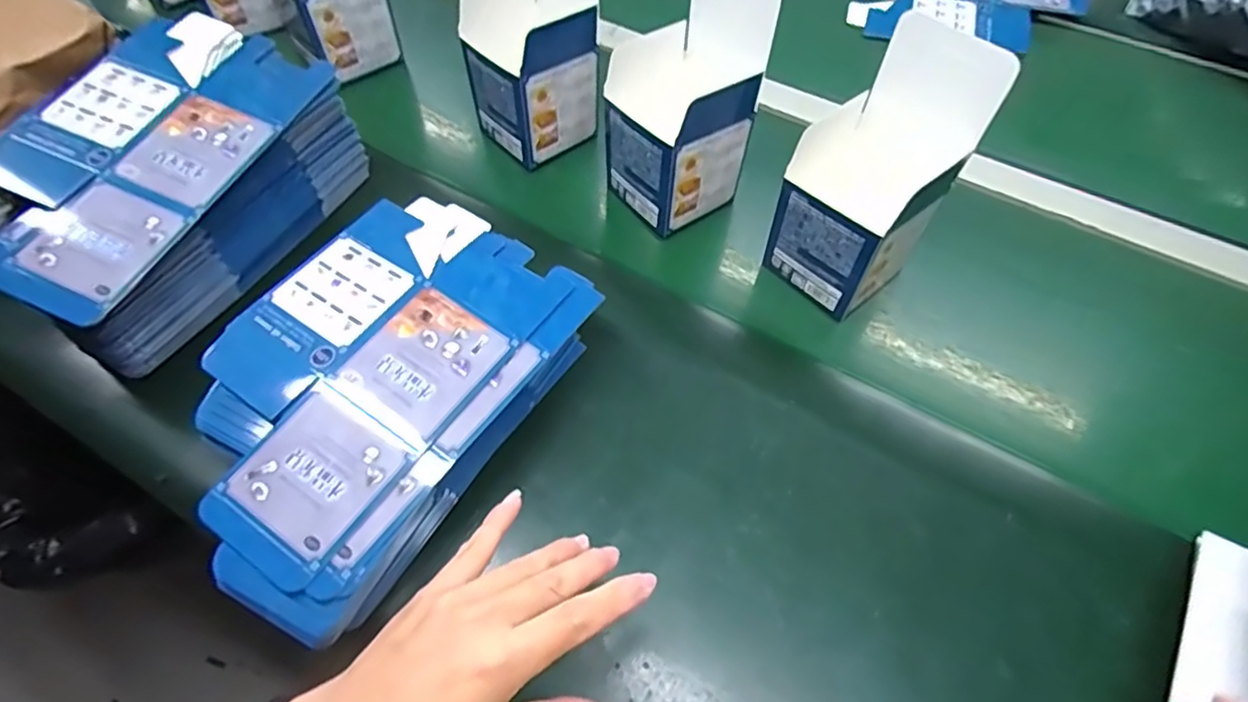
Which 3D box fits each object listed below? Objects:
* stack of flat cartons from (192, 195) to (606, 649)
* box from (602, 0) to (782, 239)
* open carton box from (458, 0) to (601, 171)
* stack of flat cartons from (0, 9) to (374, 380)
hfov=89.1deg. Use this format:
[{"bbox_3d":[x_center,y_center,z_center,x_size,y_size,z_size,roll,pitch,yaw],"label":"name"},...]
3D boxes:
[{"bbox_3d":[-0.161,0.027,0.421,0.177,0.081,0.262,28,64,19],"label":"stack of flat cartons"},{"bbox_3d":[0.039,-0.192,0.488,0.099,0.172,0.094,-33,63,-16],"label":"box"},{"bbox_3d":[-0.078,-0.258,0.529,0.099,0.172,0.095,-38,64,-19],"label":"open carton box"},{"bbox_3d":[-0.357,-0.130,0.486,0.190,0.116,0.246,21,62,15],"label":"stack of flat cartons"}]

